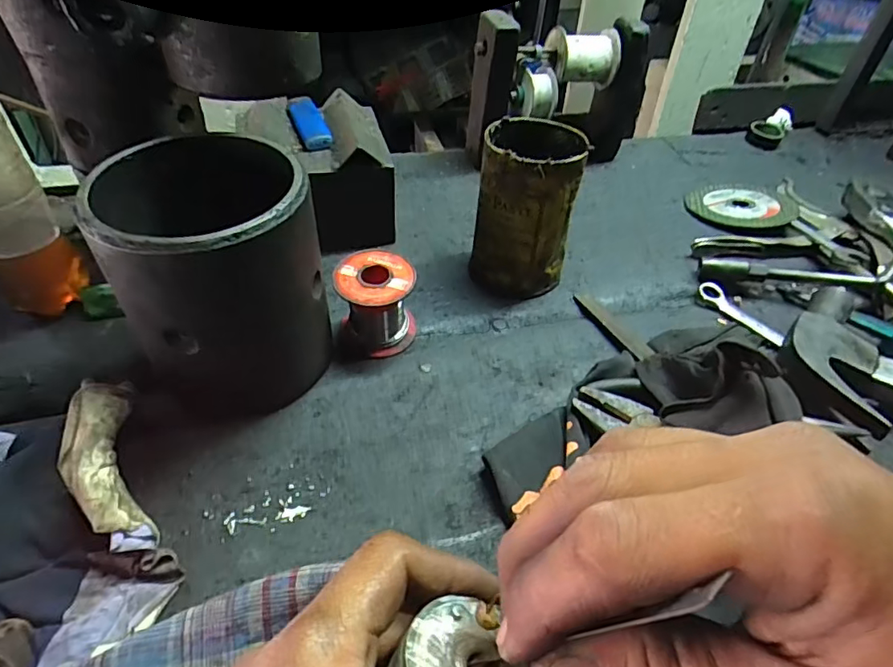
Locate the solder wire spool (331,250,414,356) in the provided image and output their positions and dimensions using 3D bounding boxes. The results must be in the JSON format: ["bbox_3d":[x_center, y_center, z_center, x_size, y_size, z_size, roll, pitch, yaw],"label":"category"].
[{"bbox_3d":[-0.047,-0.019,0.366,0.051,0.057,0.049,2,44,-2],"label":"solder wire spool"}]

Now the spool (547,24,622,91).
[{"bbox_3d":[0.131,-0.268,0.517,0.067,0.047,0.045,-8,44,-12],"label":"spool"}]

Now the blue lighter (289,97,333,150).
[{"bbox_3d":[-0.113,-0.175,0.441,0.023,0.013,0.074,-14,45,-18],"label":"blue lighter"}]

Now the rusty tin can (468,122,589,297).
[{"bbox_3d":[0.060,-0.092,0.407,0.071,0.117,0.069,2,44,-2],"label":"rusty tin can"}]

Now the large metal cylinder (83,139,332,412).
[{"bbox_3d":[-0.130,-0.028,0.316,0.105,0.137,0.104,-17,48,-21],"label":"large metal cylinder"}]

